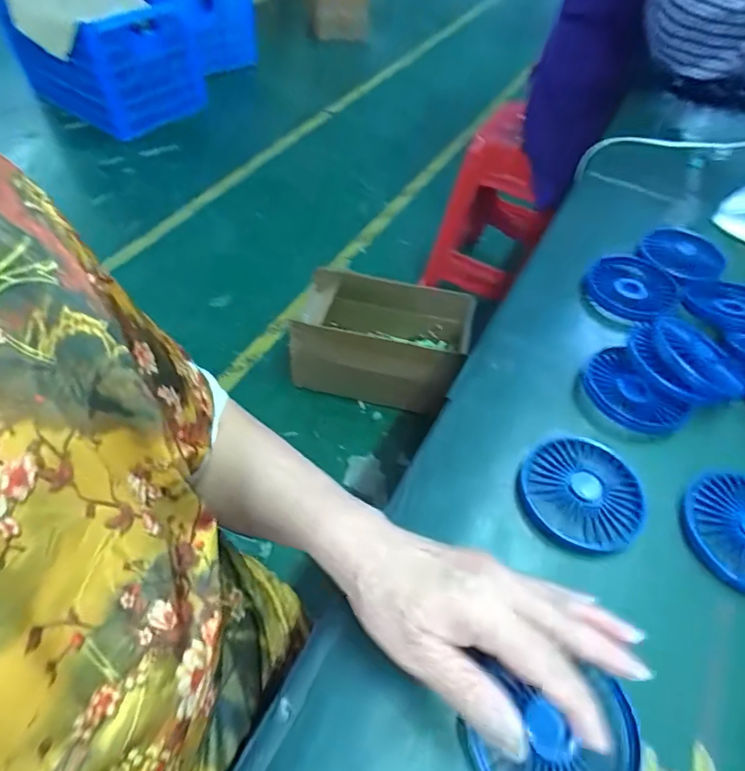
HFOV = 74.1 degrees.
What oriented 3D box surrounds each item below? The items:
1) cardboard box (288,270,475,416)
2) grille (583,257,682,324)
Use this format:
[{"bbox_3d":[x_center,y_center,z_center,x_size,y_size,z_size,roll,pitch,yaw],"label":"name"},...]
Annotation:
[{"bbox_3d":[0.013,-0.110,1.244,0.420,0.210,0.239,13,54,6],"label":"cardboard box"},{"bbox_3d":[0.263,-0.099,0.502,0.086,0.014,0.090,36,59,21],"label":"grille"}]

